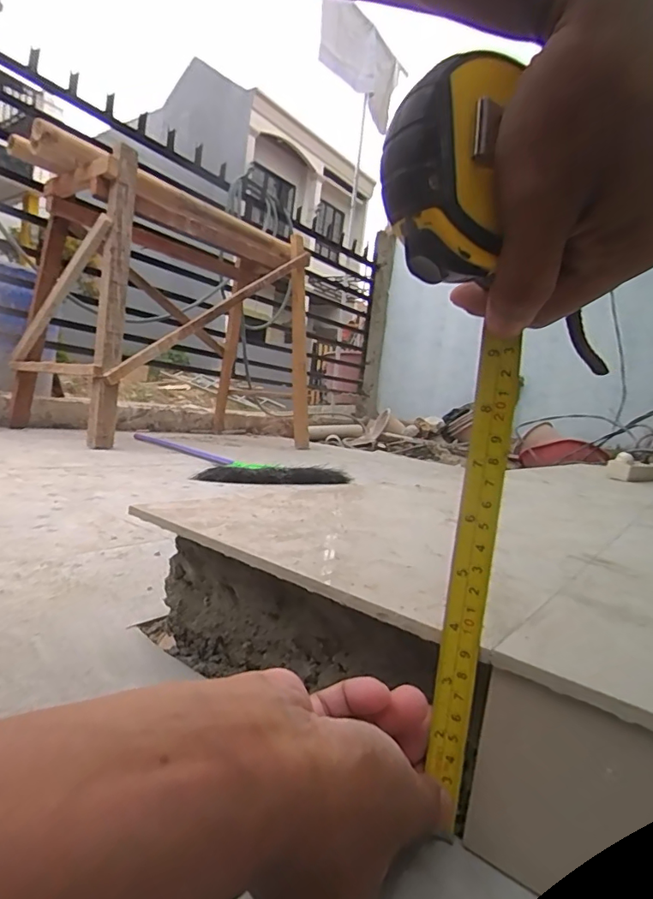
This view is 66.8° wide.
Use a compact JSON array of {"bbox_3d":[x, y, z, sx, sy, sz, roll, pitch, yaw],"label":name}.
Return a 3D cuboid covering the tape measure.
[{"bbox_3d":[0.064,0.006,0.217,0.056,0.301,0.049,-14,16,-33],"label":"tape measure"}]

